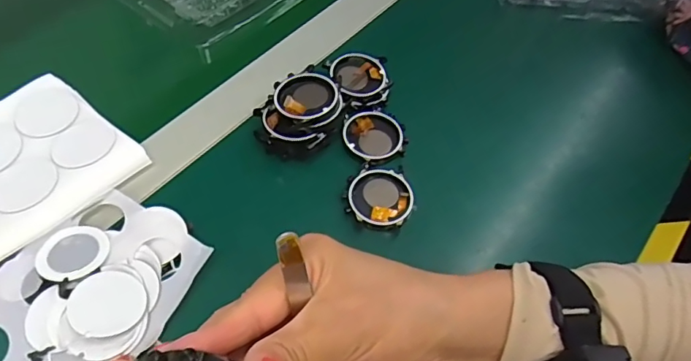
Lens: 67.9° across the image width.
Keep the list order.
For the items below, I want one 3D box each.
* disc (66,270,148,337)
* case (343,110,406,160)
[{"bbox_3d":[-0.136,0.070,0.294,0.040,0.004,0.040,8,49,-9],"label":"disc"},{"bbox_3d":[0.021,-0.036,0.388,0.045,0.009,0.045,-15,59,-14],"label":"case"}]

